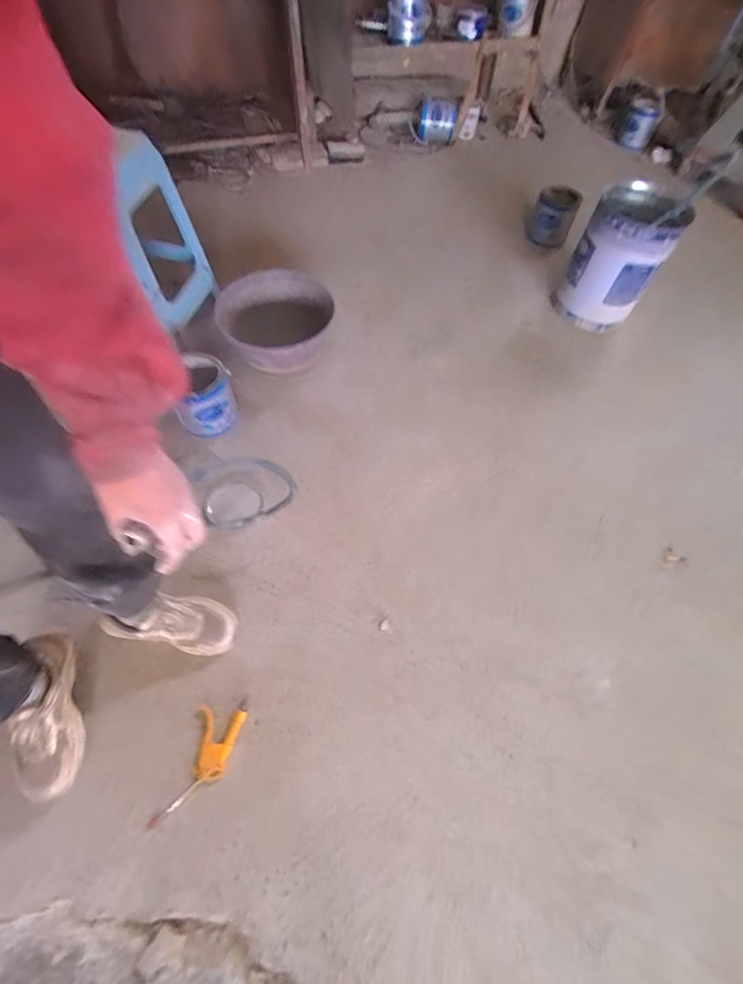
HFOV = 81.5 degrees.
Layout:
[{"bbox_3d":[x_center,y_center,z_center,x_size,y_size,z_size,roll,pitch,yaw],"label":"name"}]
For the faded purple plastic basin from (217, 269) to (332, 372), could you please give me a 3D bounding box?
[{"bbox_3d":[-0.298,-0.508,1.279,0.357,0.134,0.316,-2,59,-4],"label":"faded purple plastic basin"}]

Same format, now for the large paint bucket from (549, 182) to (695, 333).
[{"bbox_3d":[0.824,-0.797,1.452,0.256,0.376,0.317,26,61,12],"label":"large paint bucket"}]

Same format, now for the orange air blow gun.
[{"bbox_3d":[-0.316,0.503,0.806,0.092,0.025,0.223,15,60,5],"label":"orange air blow gun"}]

